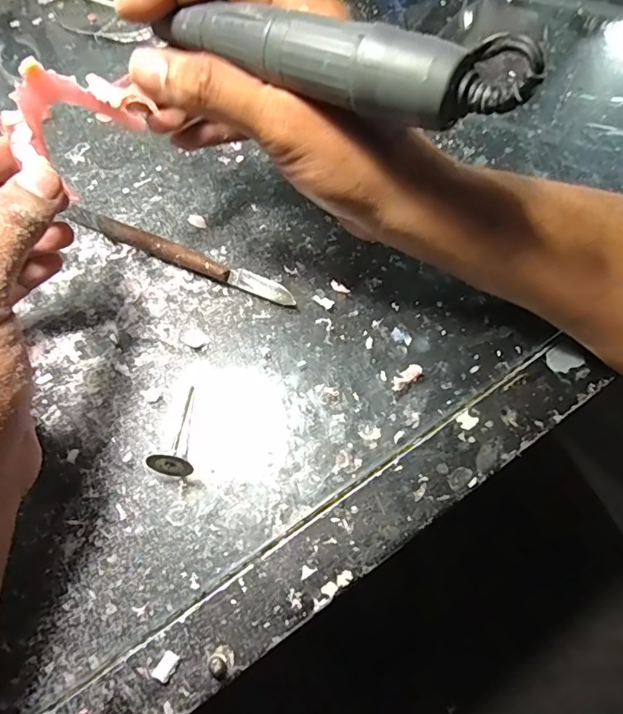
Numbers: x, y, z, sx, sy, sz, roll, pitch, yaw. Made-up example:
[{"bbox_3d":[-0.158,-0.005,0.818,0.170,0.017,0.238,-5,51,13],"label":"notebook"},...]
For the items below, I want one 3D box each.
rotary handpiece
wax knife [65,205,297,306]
[{"bbox_3d":[0.004,-0.111,0.177,0.149,0.020,0.023,26,67,22],"label":"rotary handpiece"},{"bbox_3d":[-0.078,-0.059,0.281,0.149,0.012,0.010,22,67,11],"label":"wax knife"}]

